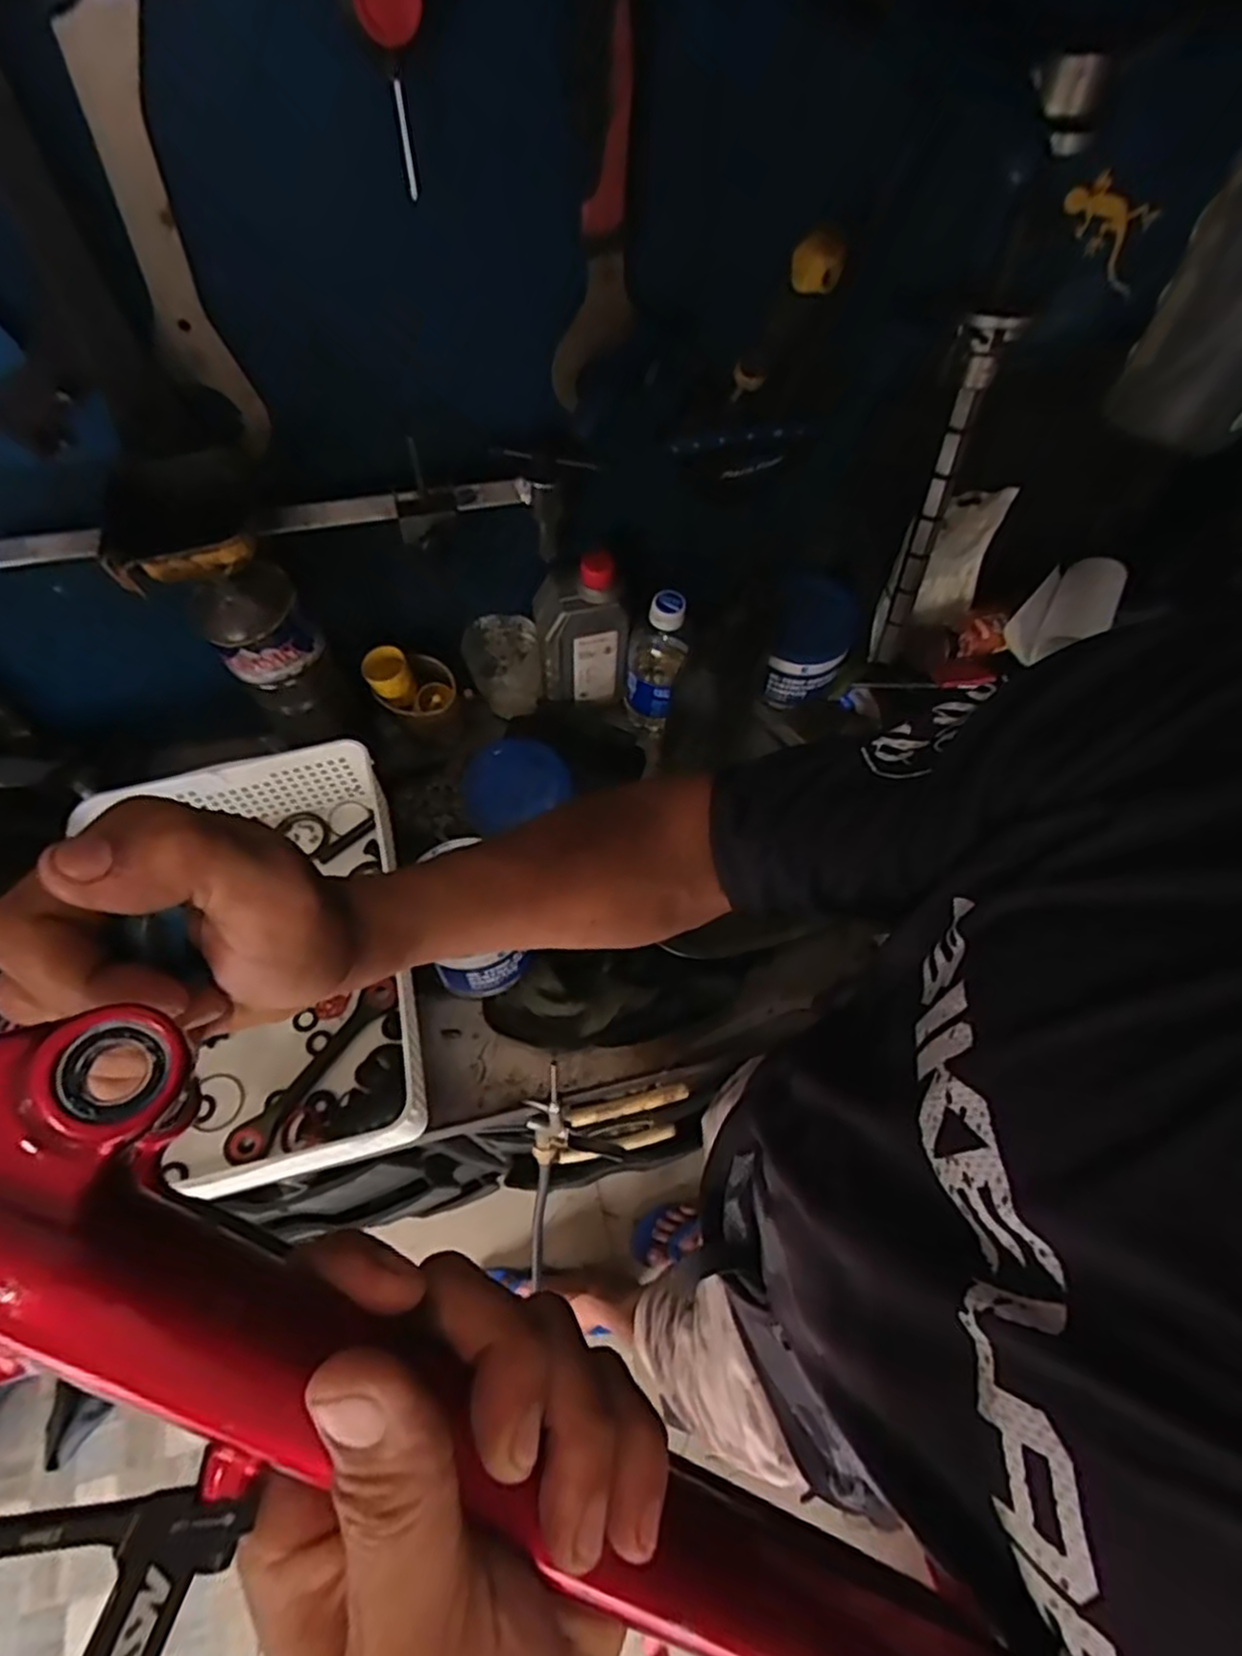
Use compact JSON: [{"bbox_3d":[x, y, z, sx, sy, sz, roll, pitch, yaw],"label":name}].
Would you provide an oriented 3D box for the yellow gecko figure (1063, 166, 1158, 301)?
[{"bbox_3d":[0.348,-0.421,0.522,0.103,0.039,0.022,17,55,-36],"label":"yellow gecko figure"}]

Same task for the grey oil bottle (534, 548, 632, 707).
[{"bbox_3d":[-0.035,-0.177,0.686,0.081,0.157,0.045,-1,62,-2],"label":"grey oil bottle"}]

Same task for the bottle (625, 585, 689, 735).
[{"bbox_3d":[0.034,-0.159,0.696,0.052,0.149,0.064,8,62,2],"label":"bottle"}]

